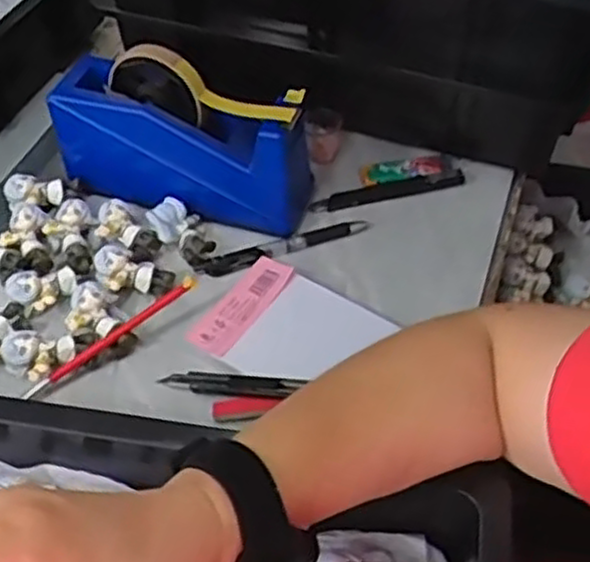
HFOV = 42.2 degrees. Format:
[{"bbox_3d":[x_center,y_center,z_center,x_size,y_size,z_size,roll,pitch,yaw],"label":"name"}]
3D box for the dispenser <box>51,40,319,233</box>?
[{"bbox_3d":[-0.090,-0.123,0.615,0.211,0.111,0.070,16,54,13],"label":"dispenser"}]

